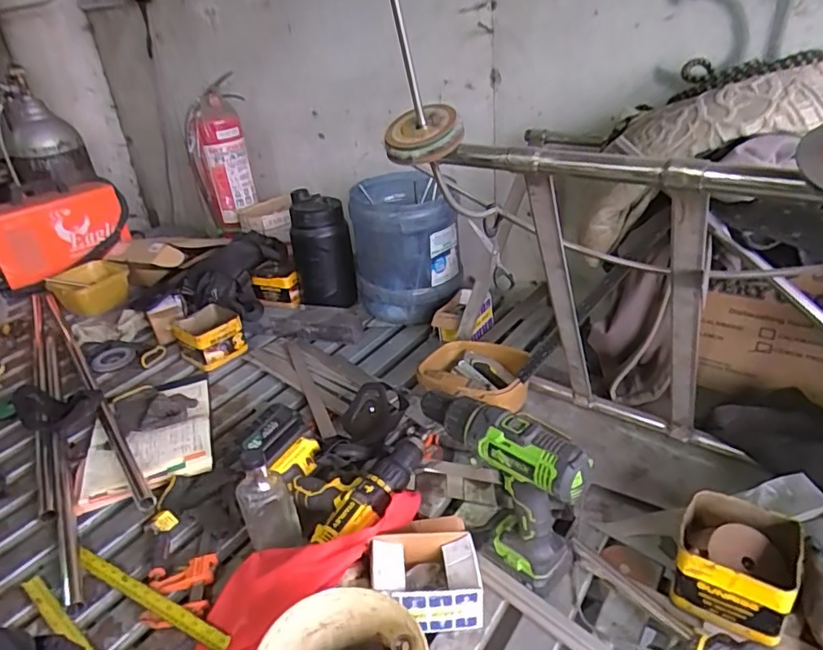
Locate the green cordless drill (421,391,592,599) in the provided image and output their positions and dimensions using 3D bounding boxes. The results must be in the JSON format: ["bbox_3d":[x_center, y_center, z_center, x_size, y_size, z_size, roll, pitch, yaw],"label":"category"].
[{"bbox_3d":[0.114,0.203,0.699,0.068,0.235,0.222,-27,36,-32],"label":"green cordless drill"}]

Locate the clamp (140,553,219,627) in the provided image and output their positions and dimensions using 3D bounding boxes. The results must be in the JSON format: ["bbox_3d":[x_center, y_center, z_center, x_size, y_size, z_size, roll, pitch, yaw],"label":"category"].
[{"bbox_3d":[-0.304,0.352,0.734,0.086,0.024,0.087,-10,30,-8],"label":"clamp"}]

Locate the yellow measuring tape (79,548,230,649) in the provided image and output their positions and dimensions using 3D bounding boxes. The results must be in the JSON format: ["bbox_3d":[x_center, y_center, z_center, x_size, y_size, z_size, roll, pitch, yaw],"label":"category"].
[{"bbox_3d":[-0.343,0.353,0.726,0.306,0.007,0.021,8,56,31],"label":"yellow measuring tape"}]

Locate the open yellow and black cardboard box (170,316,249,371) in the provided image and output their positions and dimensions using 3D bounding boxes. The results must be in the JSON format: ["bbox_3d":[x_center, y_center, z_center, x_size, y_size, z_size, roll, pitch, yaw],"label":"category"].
[{"bbox_3d":[-0.447,0.030,1.247,0.123,0.094,0.108,18,38,35],"label":"open yellow and black cardboard box"}]

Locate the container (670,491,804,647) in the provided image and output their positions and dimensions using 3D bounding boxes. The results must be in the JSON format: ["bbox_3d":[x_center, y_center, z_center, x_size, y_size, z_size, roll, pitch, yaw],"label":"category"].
[{"bbox_3d":[0.379,0.281,0.660,0.112,0.094,0.128,13,35,29],"label":"container"}]

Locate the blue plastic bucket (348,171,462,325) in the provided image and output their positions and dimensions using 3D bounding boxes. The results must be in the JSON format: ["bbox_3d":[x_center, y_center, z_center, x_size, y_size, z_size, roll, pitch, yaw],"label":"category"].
[{"bbox_3d":[-0.014,-0.169,1.300,0.229,0.304,0.249,-7,30,-3],"label":"blue plastic bucket"}]

